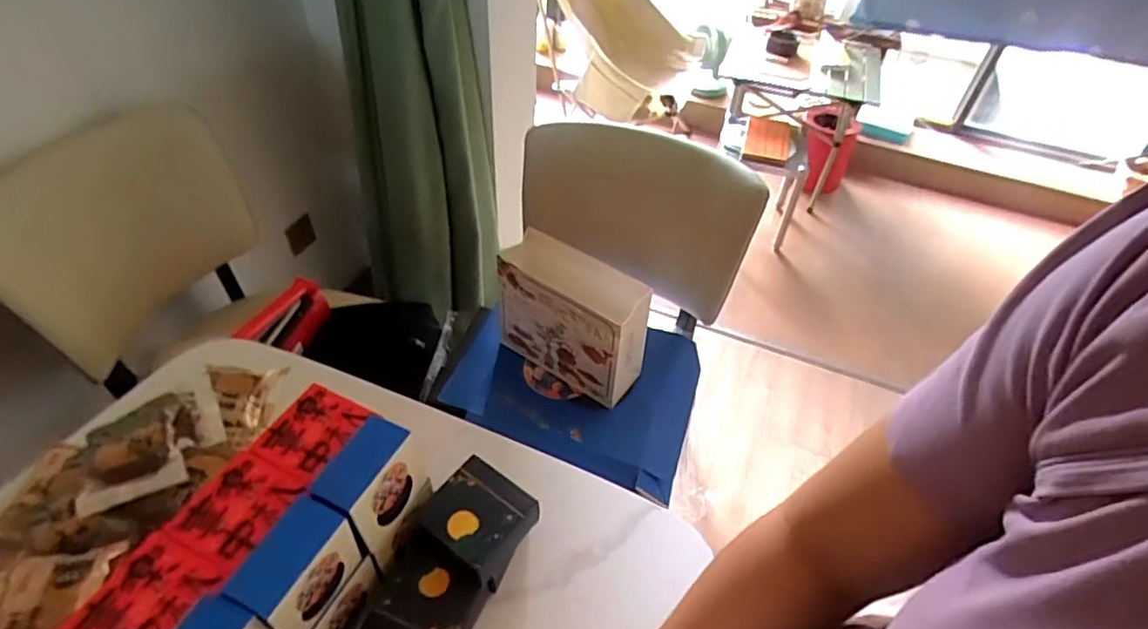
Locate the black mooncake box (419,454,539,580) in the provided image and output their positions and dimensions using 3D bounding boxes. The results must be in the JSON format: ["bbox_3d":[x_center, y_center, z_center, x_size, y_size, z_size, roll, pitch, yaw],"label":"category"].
[{"bbox_3d":[-0.093,0.201,0.606,0.095,0.039,0.086,29,51,21],"label":"black mooncake box"}]

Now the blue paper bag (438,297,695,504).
[{"bbox_3d":[-0.009,0.139,1.161,0.458,0.053,0.343,14,47,9],"label":"blue paper bag"}]

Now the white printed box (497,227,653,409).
[{"bbox_3d":[-0.004,0.009,1.125,0.272,0.234,0.115,28,51,21],"label":"white printed box"}]

